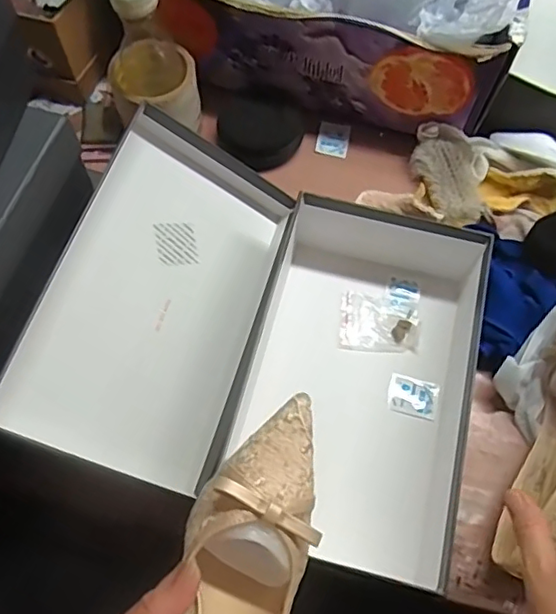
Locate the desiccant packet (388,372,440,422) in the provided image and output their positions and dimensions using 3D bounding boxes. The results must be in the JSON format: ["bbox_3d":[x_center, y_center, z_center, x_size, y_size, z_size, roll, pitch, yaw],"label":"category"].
[{"bbox_3d":[0.125,0.083,0.542,0.044,0.005,0.035,15,67,5],"label":"desiccant packet"}]

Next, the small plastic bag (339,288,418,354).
[{"bbox_3d":[0.099,0.015,0.568,0.074,0.006,0.059,8,67,2],"label":"small plastic bag"}]

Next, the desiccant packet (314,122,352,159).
[{"bbox_3d":[0.064,-0.191,0.664,0.036,0.005,0.046,12,67,4],"label":"desiccant packet"}]

